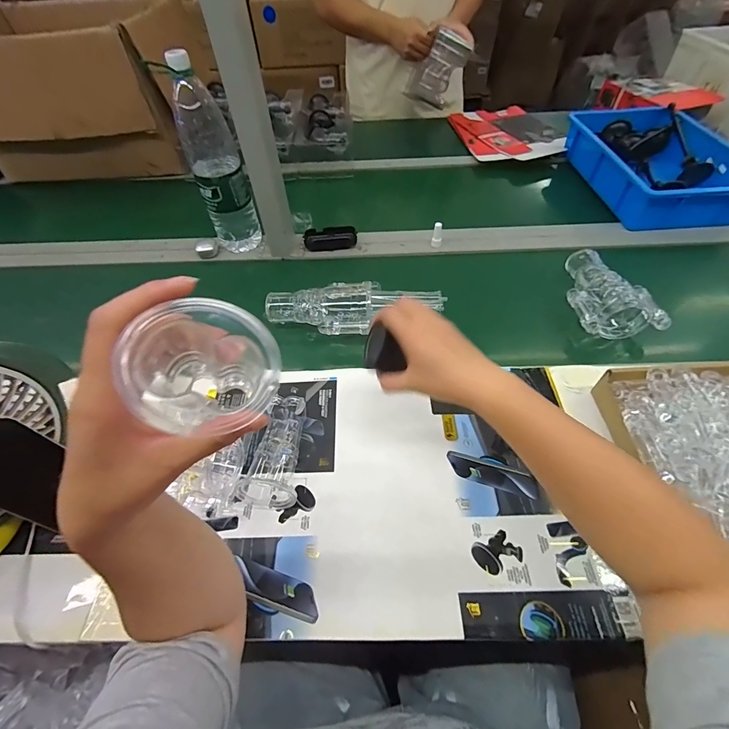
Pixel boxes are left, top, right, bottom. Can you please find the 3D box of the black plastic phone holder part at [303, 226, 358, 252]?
[{"bbox_3d":[-0.072,-0.272,0.785,0.110,0.023,0.051,-4,53,-2],"label":"black plastic phone holder part"}]

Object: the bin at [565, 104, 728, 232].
[{"bbox_3d":[0.691,-0.479,0.869,0.293,0.109,0.415,-6,53,-3],"label":"bin"}]

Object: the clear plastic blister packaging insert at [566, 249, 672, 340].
[{"bbox_3d":[0.416,-0.136,0.635,0.134,0.050,0.192,-2,53,0],"label":"clear plastic blister packaging insert"}]

